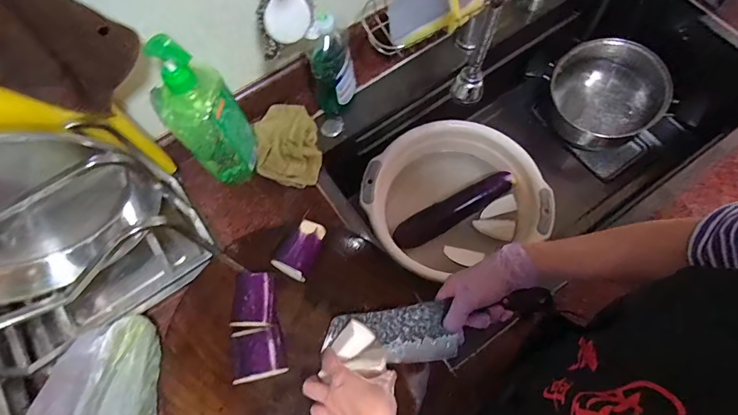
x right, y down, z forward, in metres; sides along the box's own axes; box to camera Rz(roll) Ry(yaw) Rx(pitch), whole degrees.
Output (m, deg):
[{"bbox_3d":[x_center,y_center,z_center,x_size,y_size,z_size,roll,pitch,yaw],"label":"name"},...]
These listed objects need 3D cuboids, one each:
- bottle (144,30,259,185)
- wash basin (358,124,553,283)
[{"bbox_3d":[-0.213,-0.115,0.561,0.089,0.247,0.064,-28,70,-9],"label":"bottle"},{"bbox_3d":[0.146,-0.009,0.785,0.298,0.136,0.245,-21,69,-6],"label":"wash basin"}]

